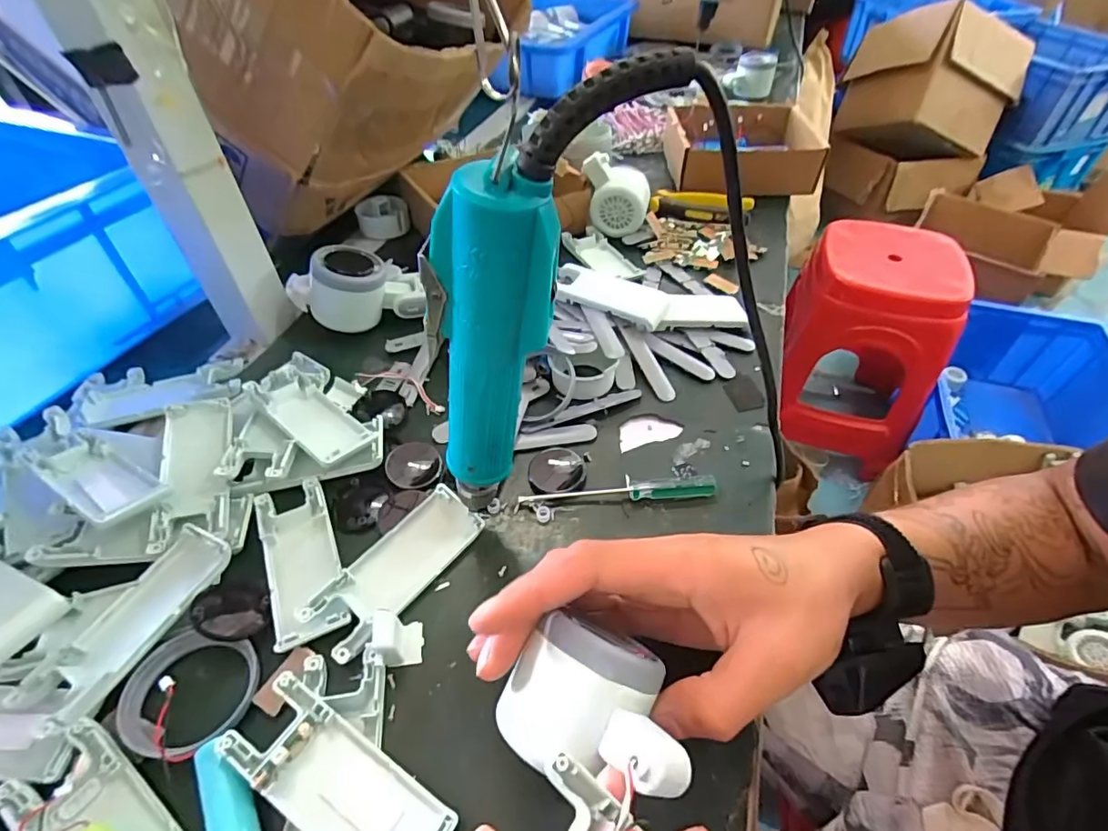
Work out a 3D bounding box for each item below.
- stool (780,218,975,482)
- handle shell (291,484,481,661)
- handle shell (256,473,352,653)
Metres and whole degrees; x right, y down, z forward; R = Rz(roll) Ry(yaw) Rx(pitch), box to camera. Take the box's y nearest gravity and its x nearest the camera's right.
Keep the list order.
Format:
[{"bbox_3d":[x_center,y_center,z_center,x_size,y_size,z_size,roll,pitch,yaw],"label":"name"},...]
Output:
[{"bbox_3d":[0.668,-0.155,1.183,0.302,0.418,0.309,13,48,11],"label":"stool"},{"bbox_3d":[-0.090,0.085,0.306,0.039,0.015,0.102,31,54,25],"label":"handle shell"},{"bbox_3d":[-0.148,0.081,0.310,0.040,0.011,0.102,-20,51,-19],"label":"handle shell"}]

